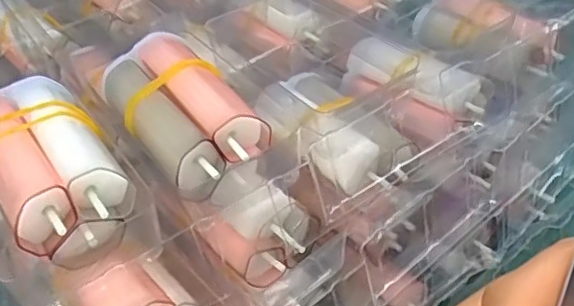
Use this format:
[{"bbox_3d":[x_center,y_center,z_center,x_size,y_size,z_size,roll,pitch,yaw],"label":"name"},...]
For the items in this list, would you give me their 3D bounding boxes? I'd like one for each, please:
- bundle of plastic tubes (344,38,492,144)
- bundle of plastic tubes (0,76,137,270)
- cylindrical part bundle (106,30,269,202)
[{"bbox_3d":[0.053,-0.030,0.257,0.067,0.020,0.029,28,52,35],"label":"bundle of plastic tubes"},{"bbox_3d":[-0.076,0.006,0.189,0.038,0.032,0.065,-31,46,-25],"label":"bundle of plastic tubes"},{"bbox_3d":[-0.036,-0.016,0.198,0.036,0.023,0.063,-31,45,-25],"label":"cylindrical part bundle"}]

